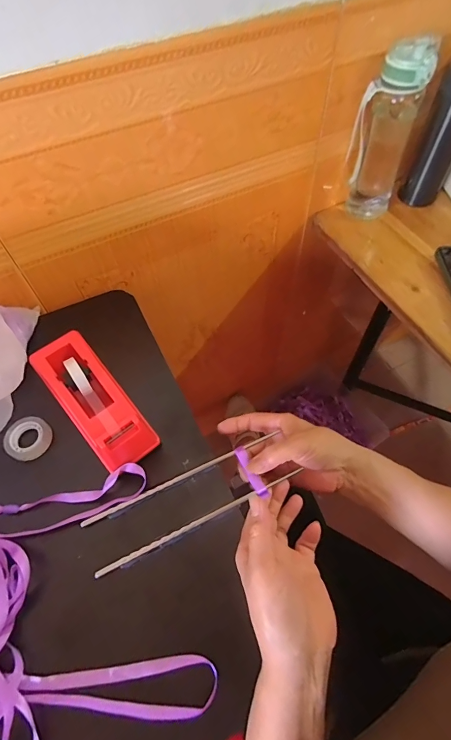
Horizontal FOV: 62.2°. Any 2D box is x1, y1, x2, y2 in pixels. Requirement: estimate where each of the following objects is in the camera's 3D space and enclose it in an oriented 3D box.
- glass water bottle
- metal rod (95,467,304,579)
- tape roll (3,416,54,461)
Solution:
[{"bbox_3d":[0.235,-0.342,0.557,0.074,0.232,0.068,36,66,21],"label":"glass water bottle"},{"bbox_3d":[-0.022,0.148,0.368,0.213,0.006,0.006,-22,61,-15],"label":"metal rod"},{"bbox_3d":[-0.220,0.076,0.418,0.042,0.019,0.047,27,63,17],"label":"tape roll"}]

